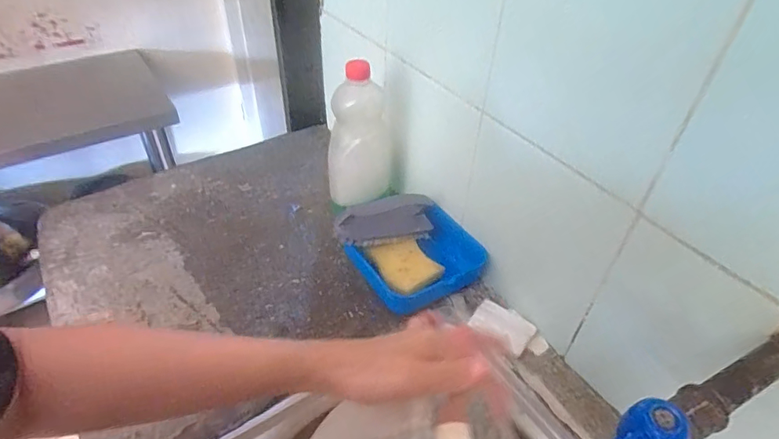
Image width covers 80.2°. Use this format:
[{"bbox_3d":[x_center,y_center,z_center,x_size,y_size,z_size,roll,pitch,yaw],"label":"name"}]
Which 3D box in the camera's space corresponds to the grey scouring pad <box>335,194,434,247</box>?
[{"bbox_3d":[-0.008,0.003,0.611,0.131,0.067,0.035,-16,19,-20],"label":"grey scouring pad"}]

